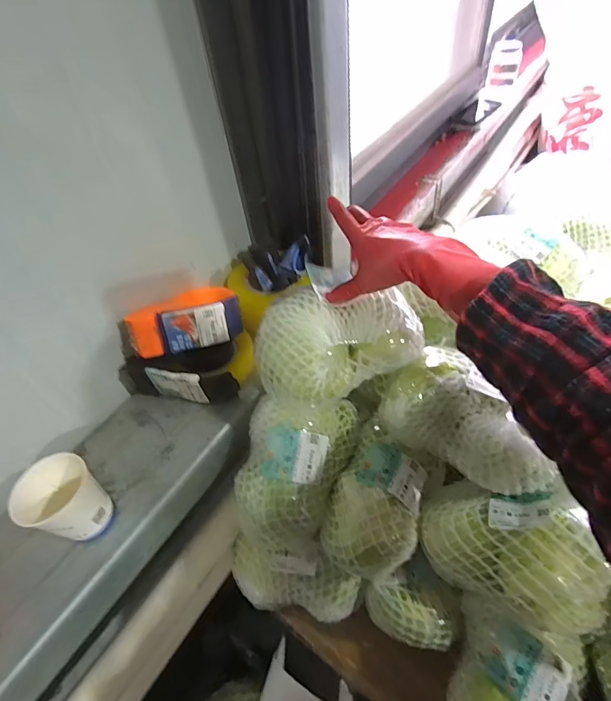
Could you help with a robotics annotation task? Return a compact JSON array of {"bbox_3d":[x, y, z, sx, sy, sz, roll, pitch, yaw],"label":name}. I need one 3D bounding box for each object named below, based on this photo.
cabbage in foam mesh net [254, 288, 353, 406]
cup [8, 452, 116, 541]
[{"bbox_3d":[-0.005,0.006,0.452,0.095,0.095,0.110,-21,50,-12],"label":"cabbage in foam mesh net"},{"bbox_3d":[-0.252,0.162,0.424,0.071,0.090,0.070,-3,49,3],"label":"cup"}]

